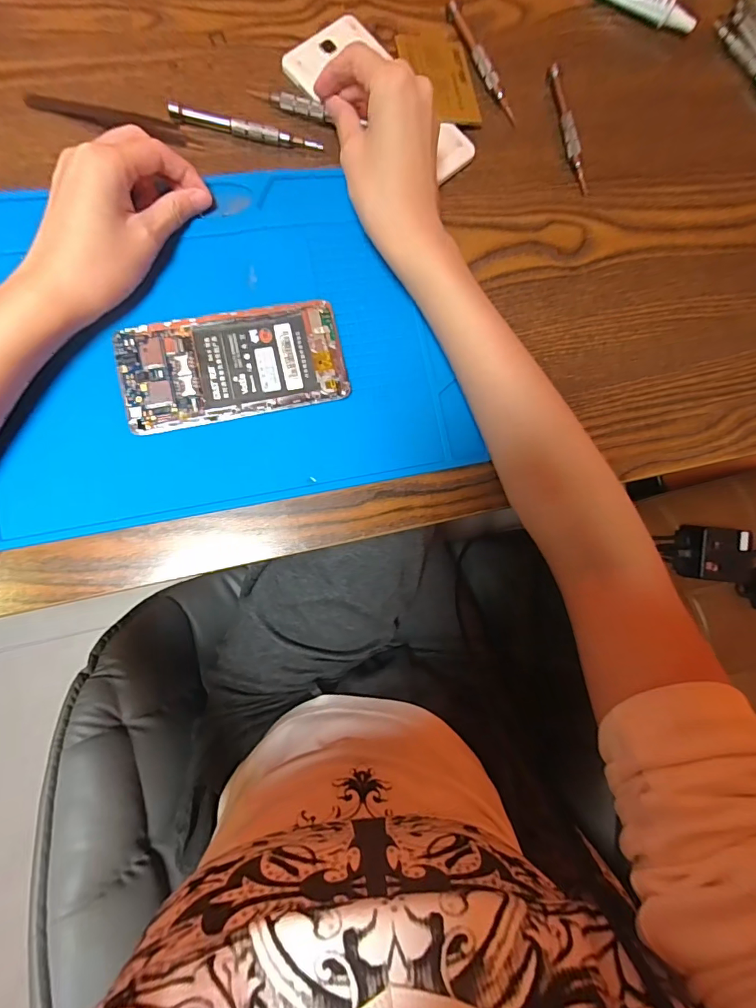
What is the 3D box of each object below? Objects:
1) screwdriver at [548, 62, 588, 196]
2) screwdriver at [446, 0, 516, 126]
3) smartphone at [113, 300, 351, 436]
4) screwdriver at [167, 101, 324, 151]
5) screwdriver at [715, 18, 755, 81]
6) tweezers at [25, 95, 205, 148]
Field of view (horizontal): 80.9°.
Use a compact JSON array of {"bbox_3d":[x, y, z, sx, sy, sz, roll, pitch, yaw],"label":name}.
[{"bbox_3d":[0.149,-0.295,0.347,0.011,0.012,0.104,-10,85,-8],"label":"screwdriver"},{"bbox_3d":[0.080,-0.345,0.343,0.013,0.007,0.109,-24,87,-9],"label":"screwdriver"},{"bbox_3d":[-0.094,-0.092,0.292,0.140,0.008,0.070,-13,85,-9],"label":"smartphone"},{"bbox_3d":[-0.091,-0.263,0.312,0.103,0.011,0.009,6,83,-7],"label":"screwdriver"},{"bbox_3d":[0.322,-0.377,0.382,0.014,0.010,0.096,-41,90,-10],"label":"screwdriver"},{"bbox_3d":[-0.180,-0.265,0.303,0.114,0.005,0.015,14,82,-5],"label":"tweezers"}]

